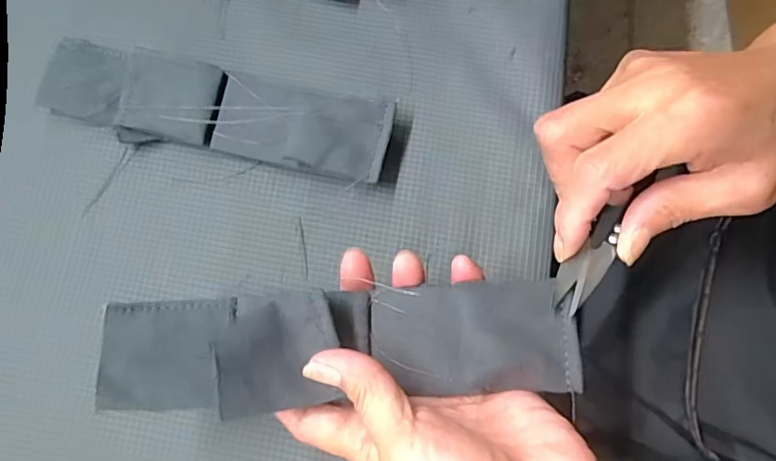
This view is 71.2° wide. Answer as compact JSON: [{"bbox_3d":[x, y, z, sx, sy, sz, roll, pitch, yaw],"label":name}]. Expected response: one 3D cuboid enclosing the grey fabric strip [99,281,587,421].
[{"bbox_3d":[-0.019,0.046,0.218,0.189,0.033,0.044,-3,78,-2],"label":"grey fabric strip"}]

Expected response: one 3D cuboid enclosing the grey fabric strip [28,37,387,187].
[{"bbox_3d":[-0.099,-0.068,0.292,0.200,0.028,0.048,14,79,4],"label":"grey fabric strip"}]

